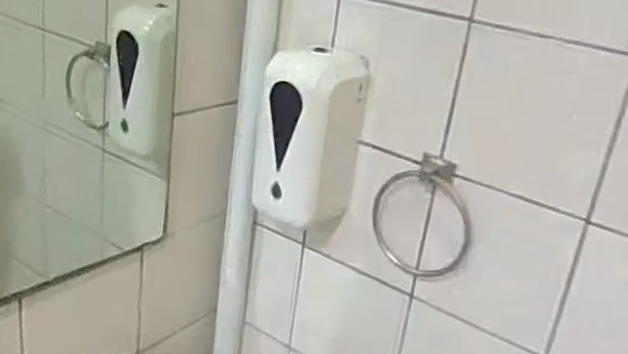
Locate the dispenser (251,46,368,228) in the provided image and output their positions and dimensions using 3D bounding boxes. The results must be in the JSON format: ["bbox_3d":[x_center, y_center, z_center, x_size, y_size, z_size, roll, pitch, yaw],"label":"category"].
[{"bbox_3d":[-0.011,-0.062,0.941,0.126,0.237,0.110,17,23,28],"label":"dispenser"}]

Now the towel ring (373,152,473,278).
[{"bbox_3d":[0.146,0.058,0.902,0.141,0.179,0.032,18,23,28],"label":"towel ring"}]

